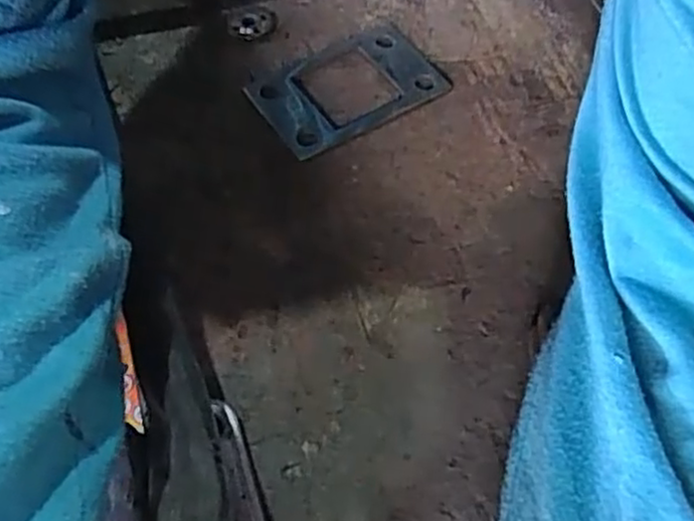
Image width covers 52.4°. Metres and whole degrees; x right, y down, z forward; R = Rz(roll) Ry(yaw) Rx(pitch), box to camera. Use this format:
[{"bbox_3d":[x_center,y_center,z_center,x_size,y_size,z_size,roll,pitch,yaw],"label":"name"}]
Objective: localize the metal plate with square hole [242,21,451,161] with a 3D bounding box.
[{"bbox_3d":[0.000,-0.106,0.425,0.109,0.009,0.073,-30,61,-20],"label":"metal plate with square hole"}]

